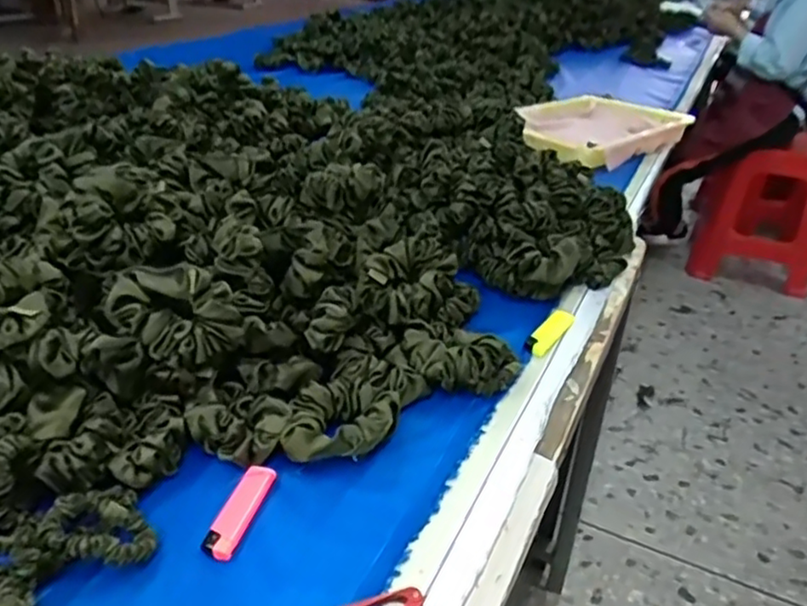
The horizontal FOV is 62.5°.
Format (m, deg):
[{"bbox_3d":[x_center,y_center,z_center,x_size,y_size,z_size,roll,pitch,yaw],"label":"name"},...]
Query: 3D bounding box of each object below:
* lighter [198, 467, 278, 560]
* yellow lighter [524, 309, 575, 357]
[{"bbox_3d":[-0.119,0.150,0.483,0.024,0.006,0.082,9,31,11],"label":"lighter"},{"bbox_3d":[0.149,0.029,0.683,0.023,0.014,0.076,22,35,30],"label":"yellow lighter"}]

